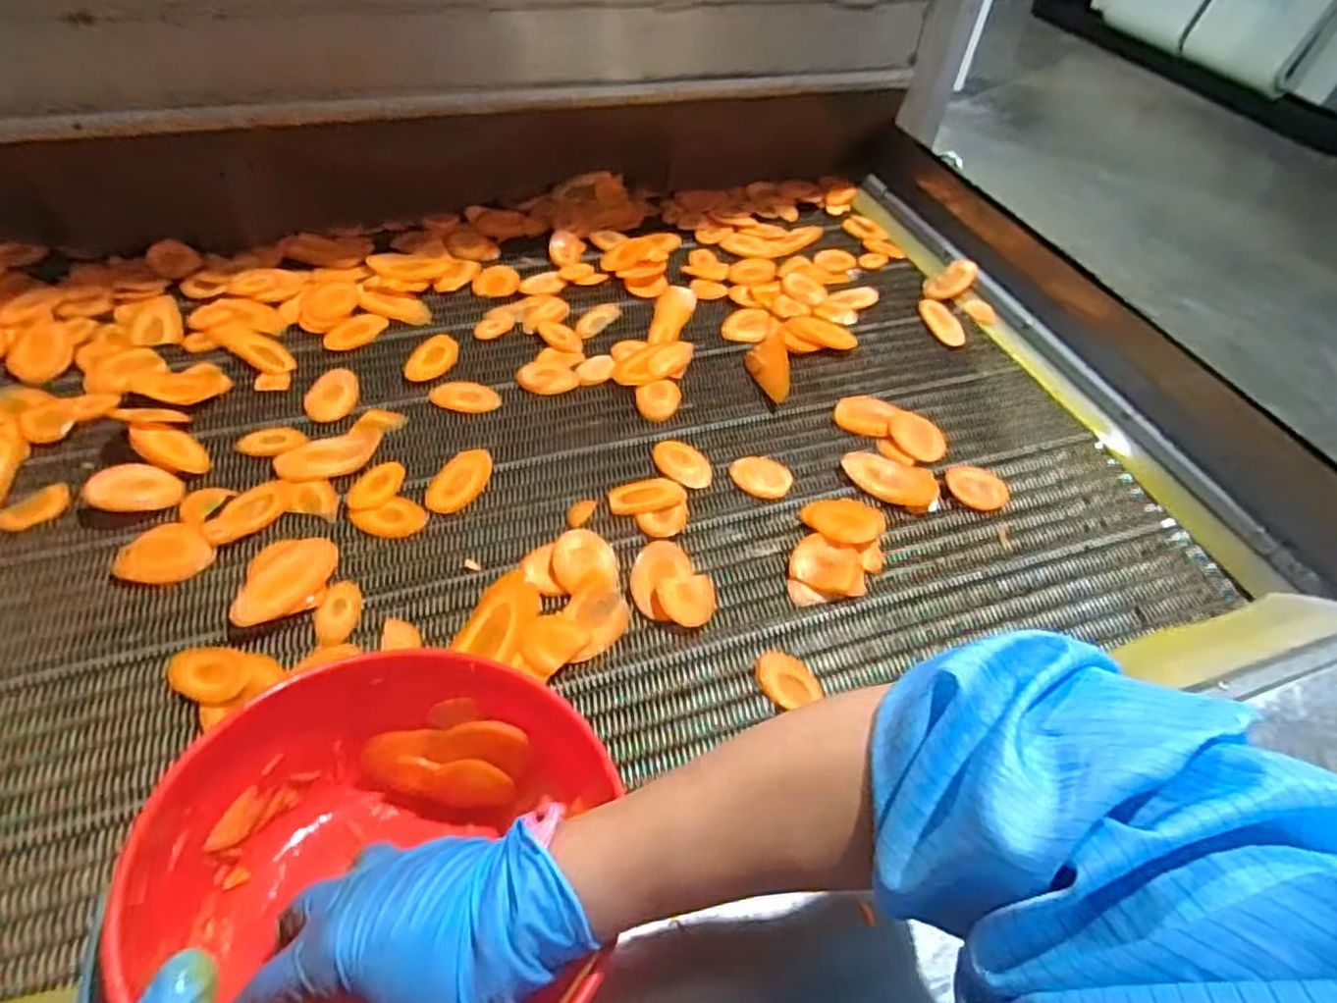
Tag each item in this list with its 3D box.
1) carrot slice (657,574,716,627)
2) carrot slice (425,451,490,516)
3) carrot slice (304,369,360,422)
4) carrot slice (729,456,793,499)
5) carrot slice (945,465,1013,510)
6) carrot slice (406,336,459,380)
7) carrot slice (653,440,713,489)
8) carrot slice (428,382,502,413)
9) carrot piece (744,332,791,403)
[{"bbox_3d":[0.018,0.080,0.546,0.051,0.004,0.042,-5,60,-27],"label":"carrot slice"},{"bbox_3d":[-0.189,-0.019,0.613,0.042,0.010,0.072,18,51,9],"label":"carrot slice"},{"bbox_3d":[-0.334,-0.107,0.675,0.047,0.004,0.076,-3,51,-8],"label":"carrot slice"},{"bbox_3d":[0.088,-0.025,0.637,0.057,0.009,0.038,16,51,7],"label":"carrot slice"},{"bbox_3d":[0.293,-0.013,0.645,0.061,0.007,0.043,12,65,-3],"label":"carrot slice"},{"bbox_3d":[-0.247,-0.152,0.713,0.044,0.004,0.075,13,51,4],"label":"carrot slice"},{"bbox_3d":[0.014,-0.036,0.644,0.064,0.004,0.041,38,57,23],"label":"carrot slice"},{"bbox_3d":[-0.204,-0.104,0.681,0.070,0.006,0.040,7,50,0],"label":"carrot slice"},{"bbox_3d":[0.112,-0.142,0.725,0.047,0.018,0.094,-35,50,22],"label":"carrot piece"}]

